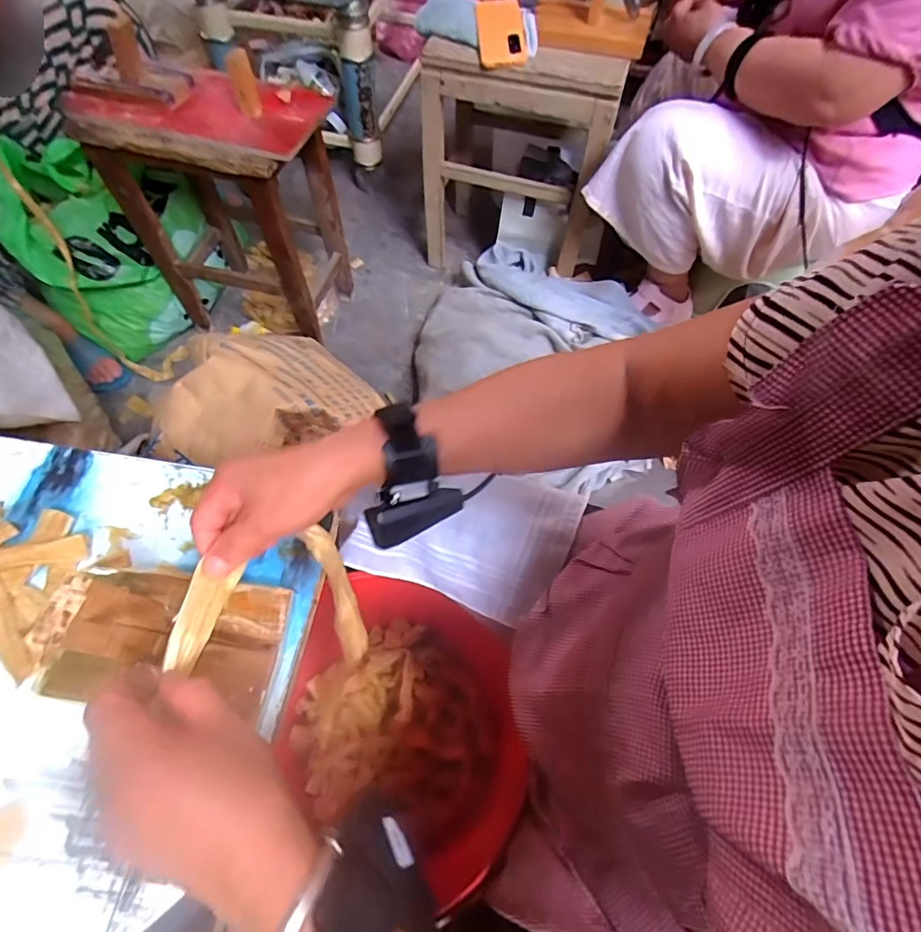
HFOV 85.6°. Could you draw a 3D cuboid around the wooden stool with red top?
[{"bbox_3d":[-0.406,-0.450,0.935,0.359,0.432,0.211,17,62,7],"label":"wooden stool with red top"}]

